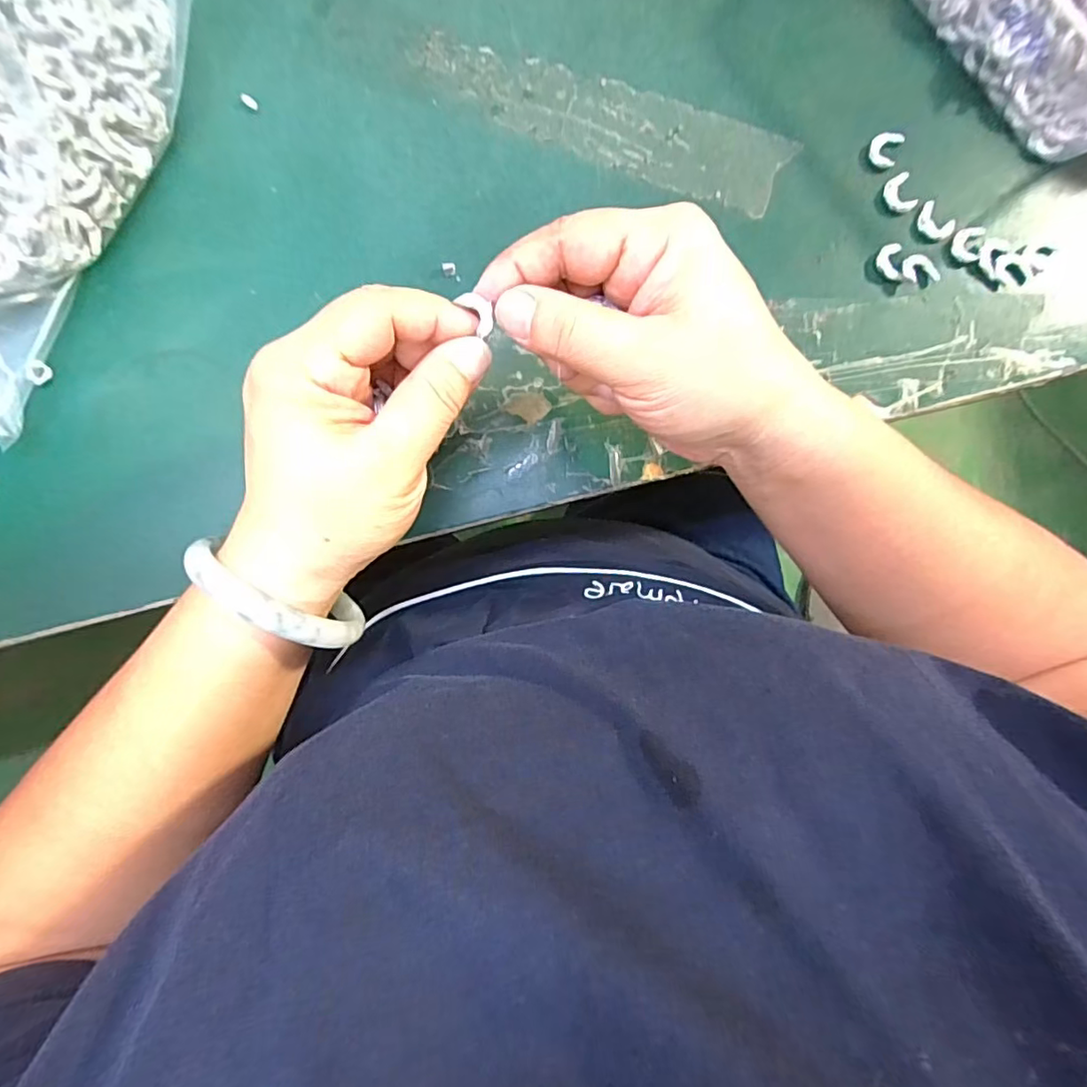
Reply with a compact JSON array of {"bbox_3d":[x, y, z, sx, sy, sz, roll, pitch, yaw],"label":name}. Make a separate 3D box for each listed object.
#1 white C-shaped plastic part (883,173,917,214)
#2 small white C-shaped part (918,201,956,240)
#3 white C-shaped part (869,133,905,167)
[{"bbox_3d":[0.177,-0.174,0.285,0.014,0.004,0.019,-18,89,-4],"label":"white C-shaped plastic part"},{"bbox_3d":[0.194,-0.159,0.286,0.019,0.004,0.015,43,87,-1],"label":"small white C-shaped part"},{"bbox_3d":[0.169,-0.195,0.285,0.014,0.004,0.017,19,87,-2],"label":"white C-shaped part"}]

